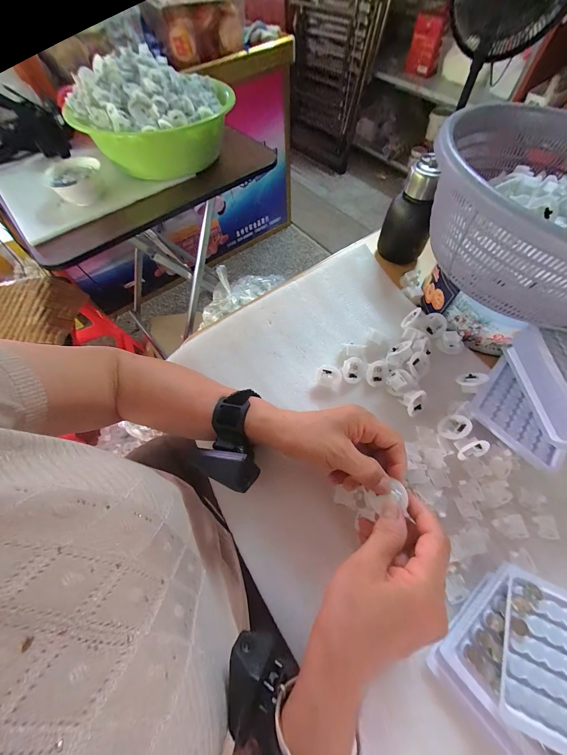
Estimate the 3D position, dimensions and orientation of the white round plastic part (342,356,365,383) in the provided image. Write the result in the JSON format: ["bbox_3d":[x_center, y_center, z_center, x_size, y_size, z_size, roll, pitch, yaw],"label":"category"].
[{"bbox_3d":[0.089,-0.009,0.342,0.030,0.023,0.025,-14,65,-4],"label":"white round plastic part"}]

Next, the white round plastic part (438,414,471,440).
[{"bbox_3d":[0.192,0.056,0.305,0.032,0.008,0.029,-29,29,21],"label":"white round plastic part"}]

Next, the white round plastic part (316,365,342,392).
[{"bbox_3d":[0.057,-0.001,0.339,0.032,0.030,0.009,13,33,1],"label":"white round plastic part"}]

